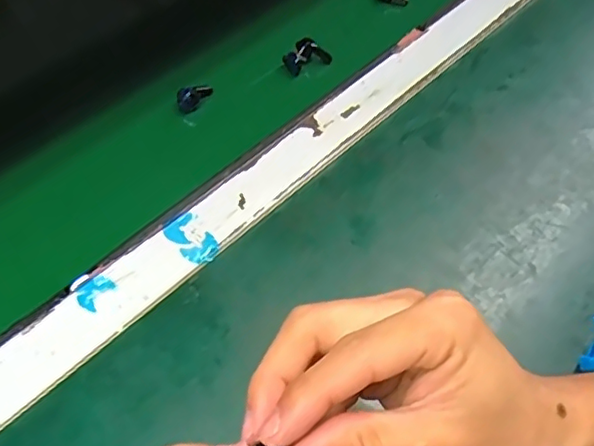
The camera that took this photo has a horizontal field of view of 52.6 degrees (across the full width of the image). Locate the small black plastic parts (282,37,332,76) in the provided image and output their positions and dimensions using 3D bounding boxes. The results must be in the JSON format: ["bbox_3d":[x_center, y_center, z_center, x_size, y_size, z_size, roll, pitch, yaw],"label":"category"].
[{"bbox_3d":[0.006,-0.133,0.478,0.039,0.018,0.020,-30,60,-21],"label":"small black plastic parts"}]

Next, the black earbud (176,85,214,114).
[{"bbox_3d":[-0.075,-0.094,0.447,0.030,0.014,0.014,-32,61,-22],"label":"black earbud"}]

